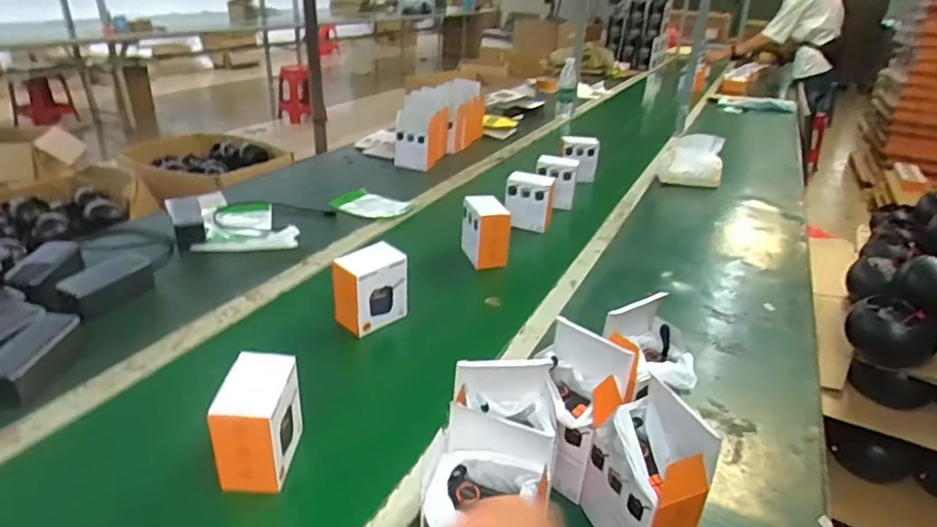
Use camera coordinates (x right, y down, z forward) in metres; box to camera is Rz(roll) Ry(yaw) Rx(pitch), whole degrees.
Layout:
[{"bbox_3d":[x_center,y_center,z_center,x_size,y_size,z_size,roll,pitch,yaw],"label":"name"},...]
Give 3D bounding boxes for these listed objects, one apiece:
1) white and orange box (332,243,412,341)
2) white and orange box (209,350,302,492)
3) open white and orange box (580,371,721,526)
[{"bbox_3d":[-0.155,0.036,0.908,0.067,0.109,0.106,26,36,37],"label":"white and orange box"},{"bbox_3d":[-0.232,0.177,0.635,0.063,0.108,0.108,2,28,0],"label":"white and orange box"},{"bbox_3d":[0.176,0.213,0.555,0.078,0.150,0.102,-8,30,-18],"label":"open white and orange box"}]

